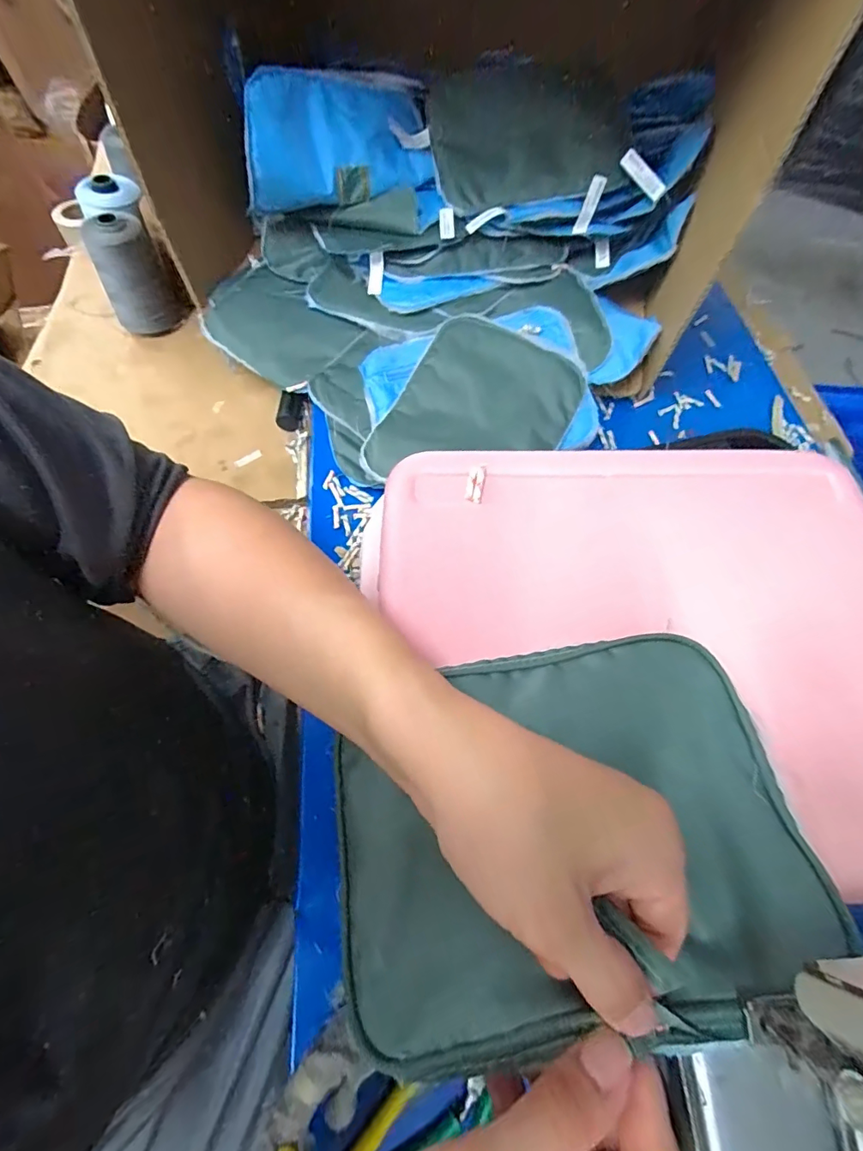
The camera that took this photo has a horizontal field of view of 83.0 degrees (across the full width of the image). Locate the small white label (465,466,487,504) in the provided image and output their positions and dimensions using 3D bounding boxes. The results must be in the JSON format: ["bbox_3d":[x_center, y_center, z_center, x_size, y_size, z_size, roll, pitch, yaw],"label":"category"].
[{"bbox_3d":[0.031,-0.063,0.334,0.012,0.006,0.027,10,66,2],"label":"small white label"}]

